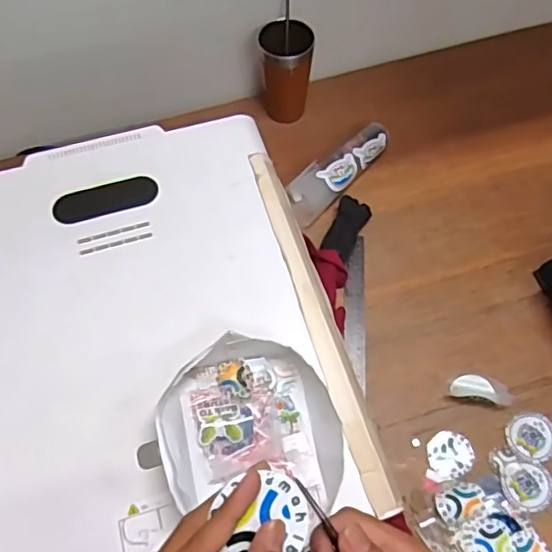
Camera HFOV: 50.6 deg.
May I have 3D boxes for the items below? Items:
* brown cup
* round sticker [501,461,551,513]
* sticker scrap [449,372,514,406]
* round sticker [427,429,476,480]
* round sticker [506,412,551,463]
[{"bbox_3d":[0.015,-0.314,0.915,0.076,0.151,0.074,0,61,-1],"label":"brown cup"},{"bbox_3d":[0.302,0.251,0.698,0.059,0.004,0.056,-2,66,5],"label":"round sticker"},{"bbox_3d":[0.263,0.141,0.747,0.076,0.011,0.040,13,62,6],"label":"sticker scrap"},{"bbox_3d":[0.215,0.219,0.719,0.056,0.005,0.055,0,61,-1],"label":"round sticker"},{"bbox_3d":[0.318,0.200,0.722,0.063,0.009,0.058,0,66,0],"label":"round sticker"}]

